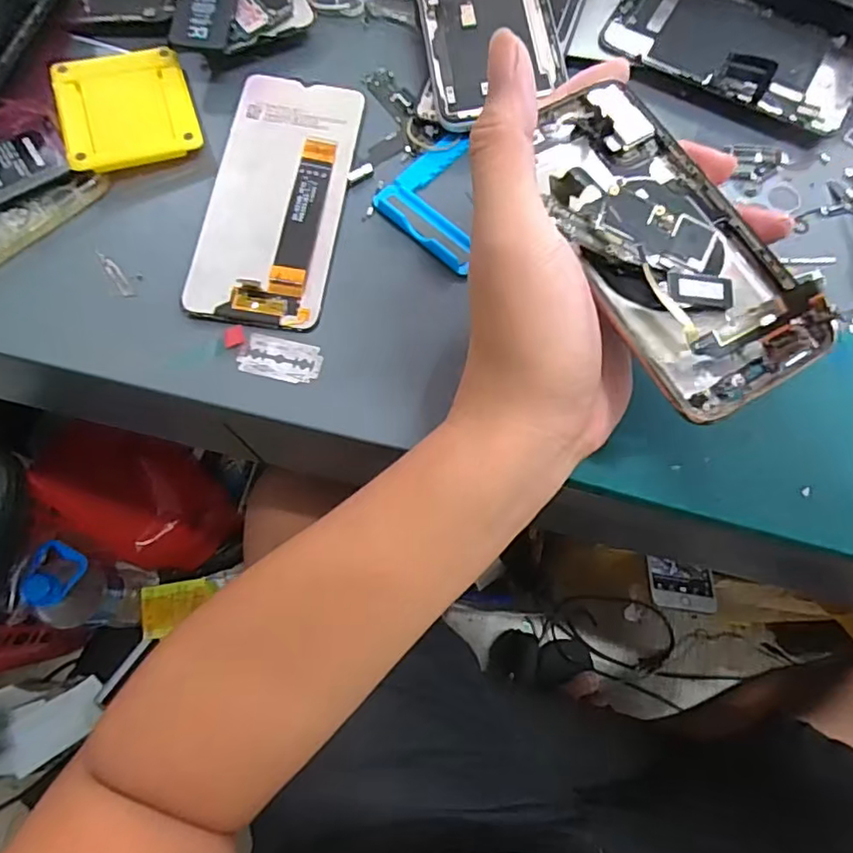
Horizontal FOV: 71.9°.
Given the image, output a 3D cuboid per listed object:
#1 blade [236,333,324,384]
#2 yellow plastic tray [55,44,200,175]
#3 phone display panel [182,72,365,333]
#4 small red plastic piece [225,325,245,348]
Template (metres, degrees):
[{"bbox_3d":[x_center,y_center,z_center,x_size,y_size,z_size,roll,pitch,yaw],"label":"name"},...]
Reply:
[{"bbox_3d":[-0.073,-0.034,0.297,0.039,0.004,0.022,12,72,4],"label":"blade"},{"bbox_3d":[-0.171,-0.183,0.332,0.068,0.012,0.084,-19,72,-6],"label":"yellow plastic tray"},{"bbox_3d":[-0.080,-0.127,0.321,0.070,0.006,0.155,9,73,-3],"label":"phone display panel"},{"bbox_3d":[-0.097,-0.046,0.298,0.010,0.004,0.011,-12,73,-2],"label":"small red plastic piece"}]

